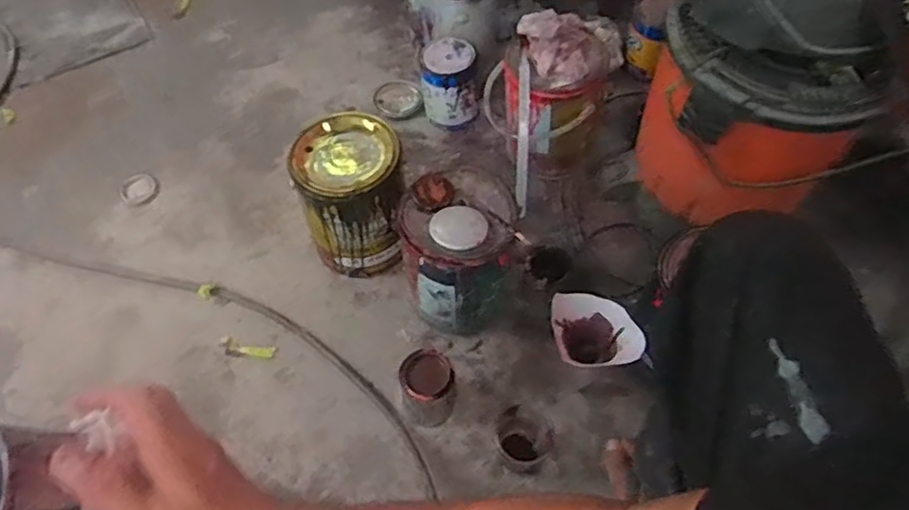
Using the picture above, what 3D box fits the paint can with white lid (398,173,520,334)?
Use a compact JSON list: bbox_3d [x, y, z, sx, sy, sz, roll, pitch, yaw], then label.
[{"bbox_3d":[0.006,0.011,0.975,0.152,0.237,0.139,-1,57,1],"label":"paint can with white lid"}]

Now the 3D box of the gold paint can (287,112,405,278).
[{"bbox_3d":[-0.154,-0.083,1.036,0.147,0.224,0.154,0,58,0],"label":"gold paint can"}]

